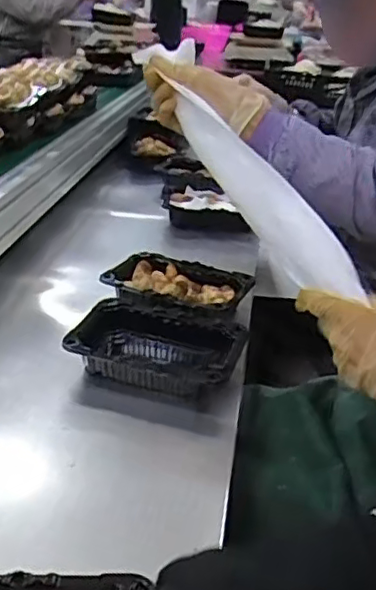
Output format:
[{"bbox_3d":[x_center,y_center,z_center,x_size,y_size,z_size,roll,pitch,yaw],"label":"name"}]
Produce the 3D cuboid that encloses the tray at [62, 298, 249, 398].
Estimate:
[{"bbox_3d":[-0.037,0.063,0.713,0.185,0.044,0.126,9,26,9],"label":"tray"}]

